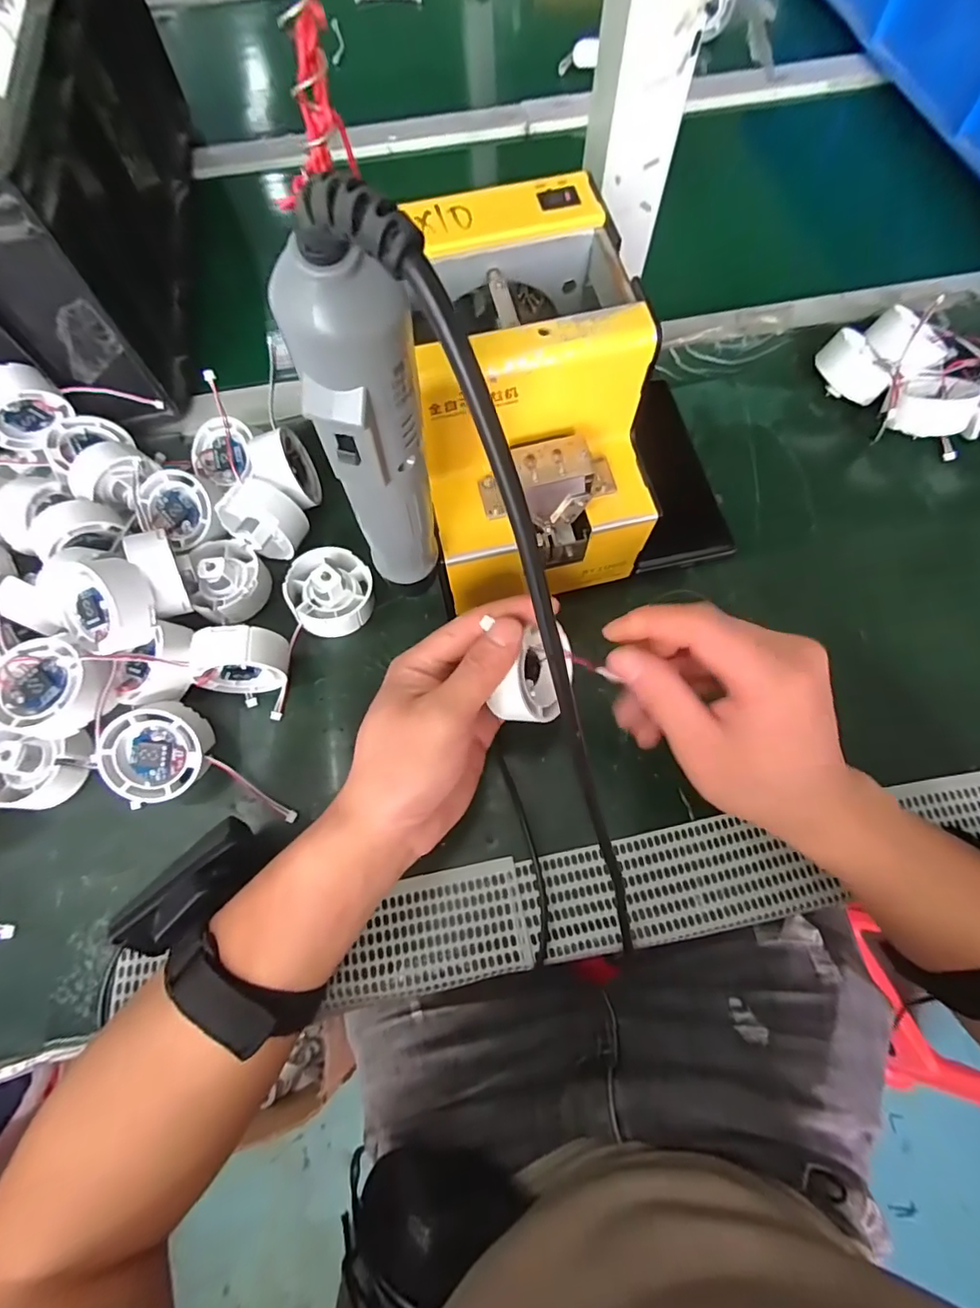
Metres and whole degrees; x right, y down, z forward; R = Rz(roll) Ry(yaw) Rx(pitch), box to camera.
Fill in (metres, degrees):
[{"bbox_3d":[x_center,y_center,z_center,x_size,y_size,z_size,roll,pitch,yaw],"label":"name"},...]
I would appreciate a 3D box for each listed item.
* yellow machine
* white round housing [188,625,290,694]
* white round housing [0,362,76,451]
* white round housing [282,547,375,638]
[{"bbox_3d":[0.019,-0.142,0.301,0.126,0.113,0.193,-9,77,-3],"label":"yellow machine"},{"bbox_3d":[-0.153,0.004,0.323,0.047,0.044,0.033,0,70,1],"label":"white round housing"},{"bbox_3d":[-0.322,-0.170,0.360,0.052,0.049,0.023,-37,74,-11],"label":"white round housing"},{"bbox_3d":[-0.105,-0.043,0.341,0.054,0.031,0.057,0,70,1],"label":"white round housing"}]

